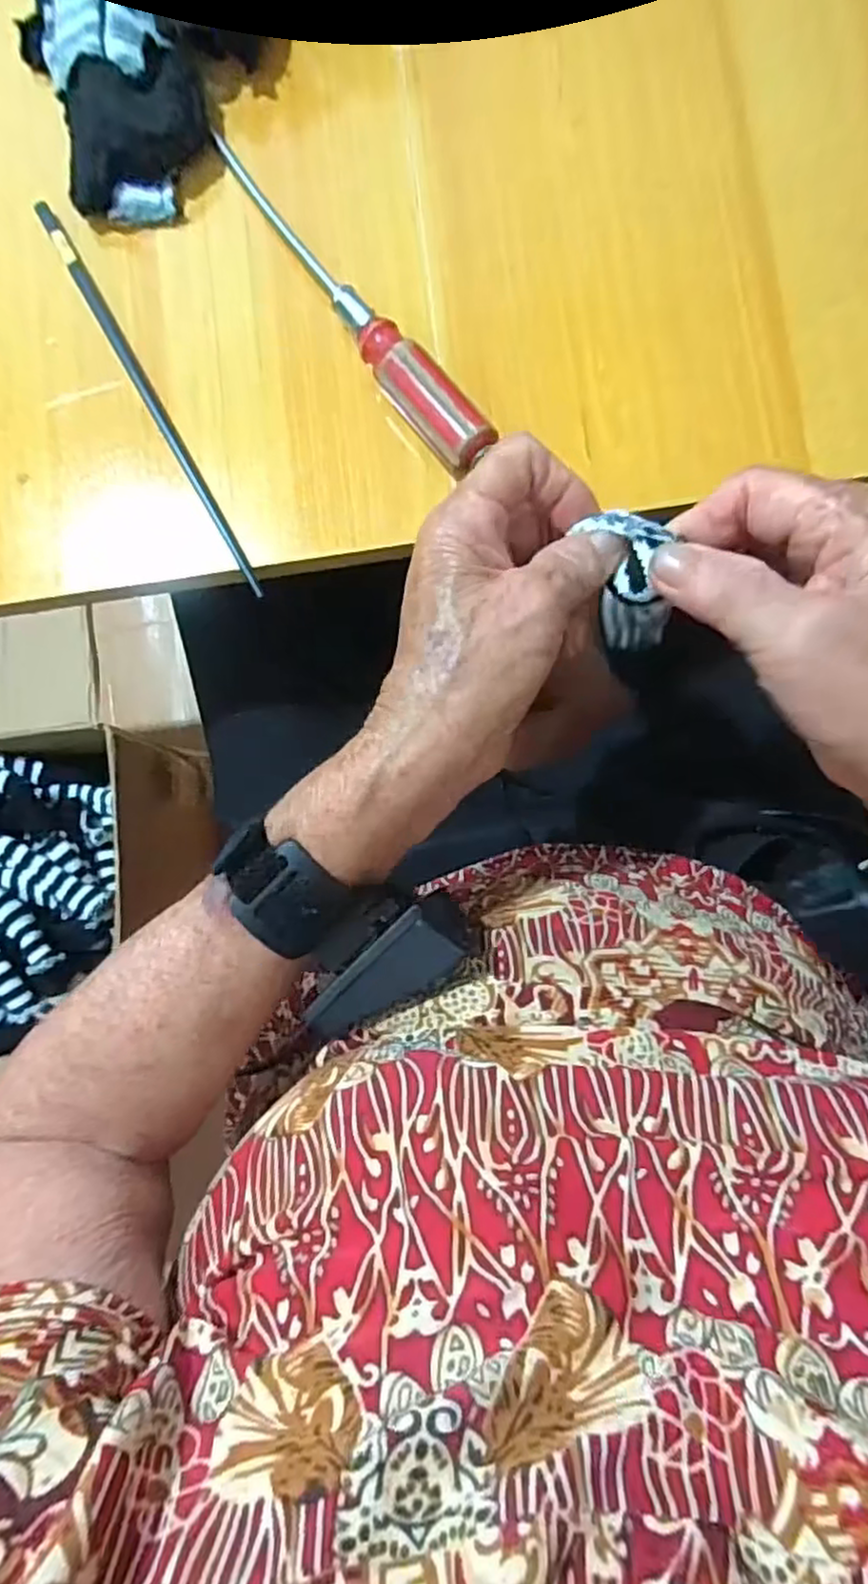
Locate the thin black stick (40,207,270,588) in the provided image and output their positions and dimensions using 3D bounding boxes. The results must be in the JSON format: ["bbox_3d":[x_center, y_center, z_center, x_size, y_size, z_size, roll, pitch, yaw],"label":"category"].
[{"bbox_3d":[-0.140,-0.195,0.341,0.007,0.004,0.232,-30,83,2],"label":"thin black stick"}]

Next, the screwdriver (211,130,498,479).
[{"bbox_3d":[-0.044,-0.230,0.324,0.026,0.028,0.217,-37,83,1],"label":"screwdriver"}]

